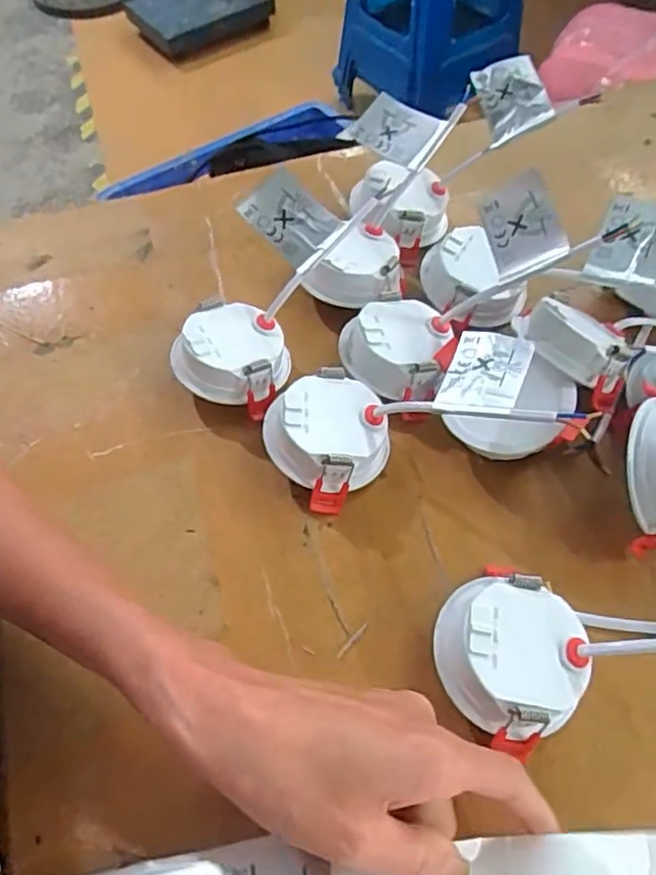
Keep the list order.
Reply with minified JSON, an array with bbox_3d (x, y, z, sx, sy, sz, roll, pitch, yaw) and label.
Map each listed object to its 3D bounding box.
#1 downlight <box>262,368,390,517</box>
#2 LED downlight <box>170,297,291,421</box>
[{"bbox_3d":[0.001,-0.001,0.359,0.061,0.035,0.066,0,58,1],"label":"downlight"},{"bbox_3d":[-0.058,-0.051,0.392,0.061,0.033,0.065,0,58,1],"label":"LED downlight"}]

